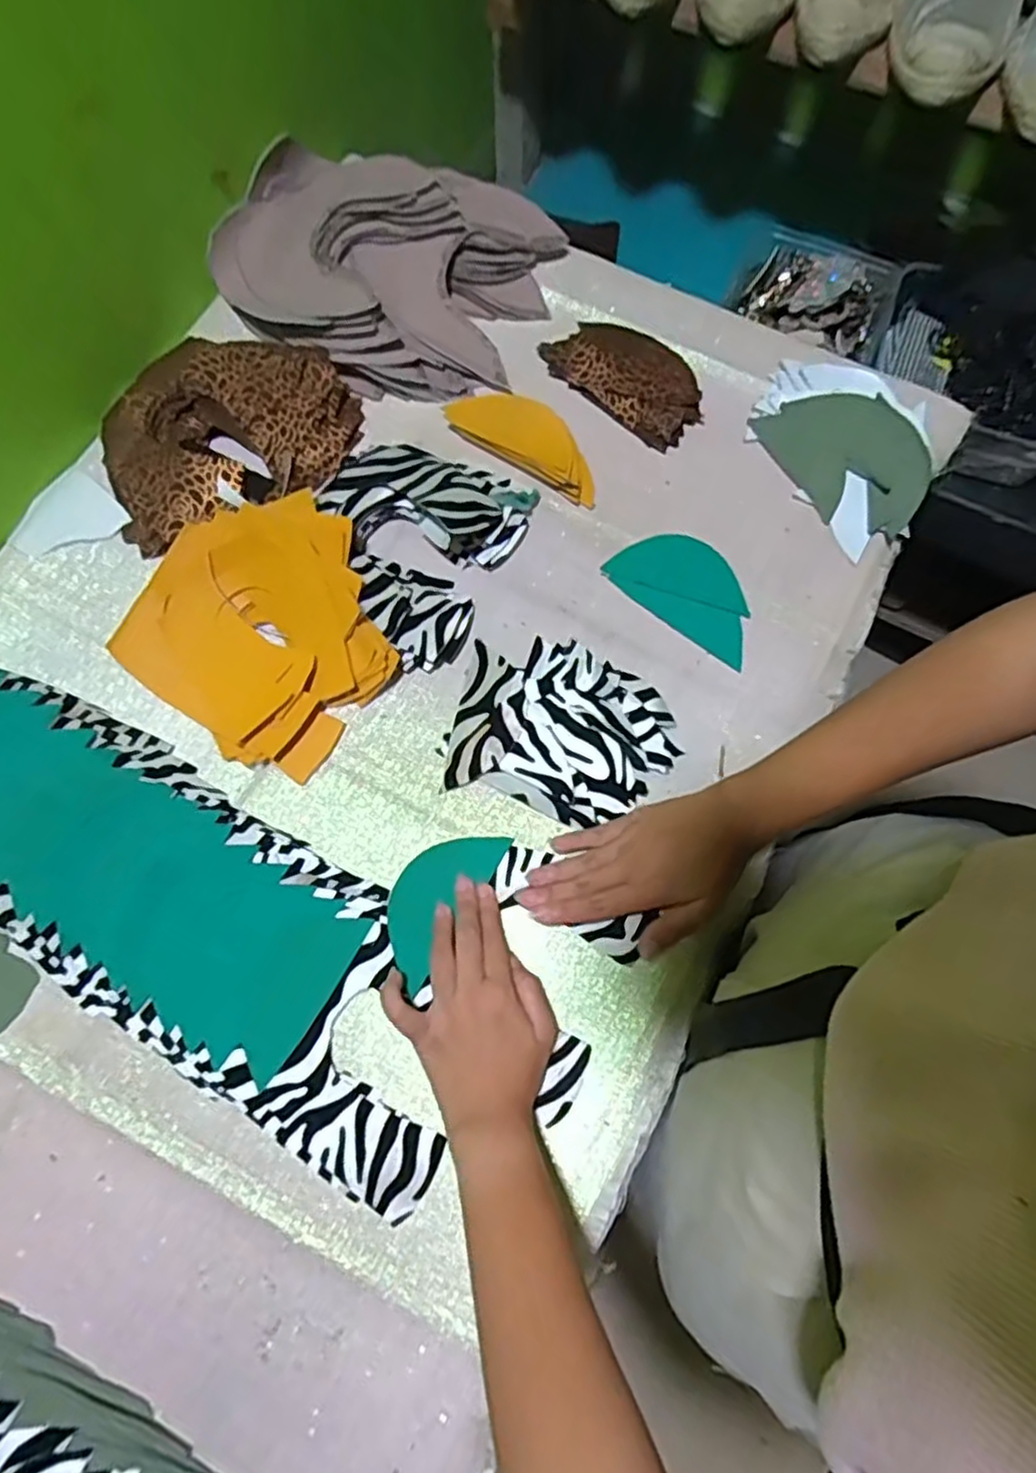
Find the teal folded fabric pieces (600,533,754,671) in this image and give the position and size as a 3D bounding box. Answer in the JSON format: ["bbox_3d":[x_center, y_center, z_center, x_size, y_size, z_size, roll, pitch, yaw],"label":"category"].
[{"bbox_3d":[0.135,-0.115,0.560,0.122,0.006,0.071,40,75,11],"label":"teal folded fabric pieces"}]

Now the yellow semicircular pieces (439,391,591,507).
[{"bbox_3d":[0.012,-0.242,0.586,0.132,0.026,0.059,33,74,9],"label":"yellow semicircular pieces"}]

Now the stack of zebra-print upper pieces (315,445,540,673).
[{"bbox_3d":[-0.081,-0.154,0.545,0.142,0.048,0.177,25,73,7],"label":"stack of zebra-print upper pieces"}]

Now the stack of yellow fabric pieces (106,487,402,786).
[{"bbox_3d":[-0.178,-0.080,0.516,0.172,0.051,0.167,38,75,11],"label":"stack of yellow fabric pieces"}]

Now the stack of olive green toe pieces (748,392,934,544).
[{"bbox_3d":[0.265,-0.224,0.576,0.093,0.010,0.136,-35,82,10],"label":"stack of olive green toe pieces"}]

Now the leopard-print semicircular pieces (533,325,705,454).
[{"bbox_3d":[0.093,-0.306,0.612,0.139,0.022,0.078,36,75,10],"label":"leopard-print semicircular pieces"}]

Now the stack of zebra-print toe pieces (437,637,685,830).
[{"bbox_3d":[0.032,-0.007,0.515,0.154,0.024,0.121,18,72,5],"label":"stack of zebra-print toe pieces"}]

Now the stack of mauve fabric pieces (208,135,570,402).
[{"bbox_3d":[-0.120,-0.400,0.603,0.274,0.054,0.200,22,73,6],"label":"stack of mauve fabric pieces"}]

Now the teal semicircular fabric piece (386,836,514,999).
[{"bbox_3d":[-0.055,0.105,0.485,0.051,0.007,0.110,32,65,9],"label":"teal semicircular fabric piece"}]

